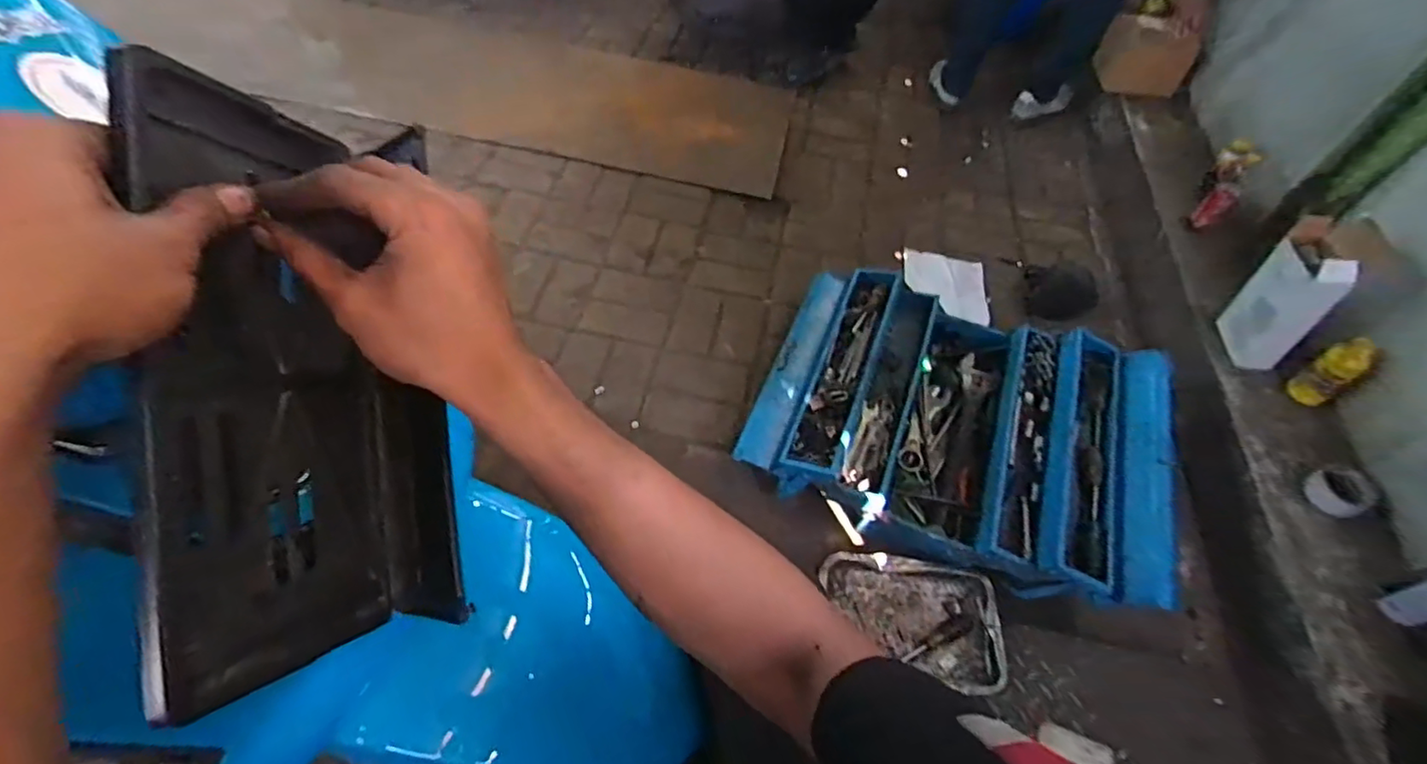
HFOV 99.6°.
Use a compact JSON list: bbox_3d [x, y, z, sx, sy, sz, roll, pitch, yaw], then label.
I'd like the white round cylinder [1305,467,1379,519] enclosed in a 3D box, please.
[{"bbox_3d":[1.052,0.182,1.008,0.087,0.043,0.080,3,54,-4],"label":"white round cylinder"}]

